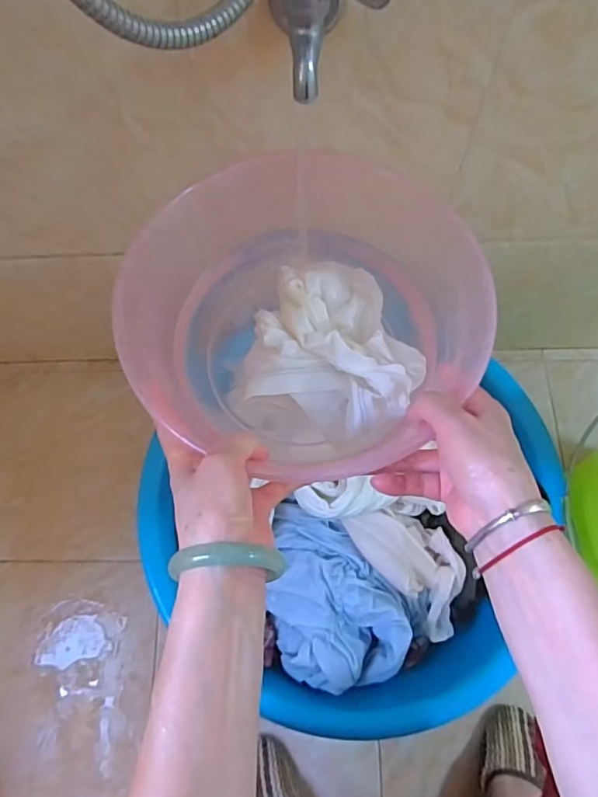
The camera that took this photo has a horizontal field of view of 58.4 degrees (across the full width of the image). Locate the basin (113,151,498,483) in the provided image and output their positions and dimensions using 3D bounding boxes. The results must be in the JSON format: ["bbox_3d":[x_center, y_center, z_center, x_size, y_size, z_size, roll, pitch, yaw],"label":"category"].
[{"bbox_3d":[0.003,-0.082,0.462,0.272,0.117,0.258,0,71,0],"label":"basin"}]

